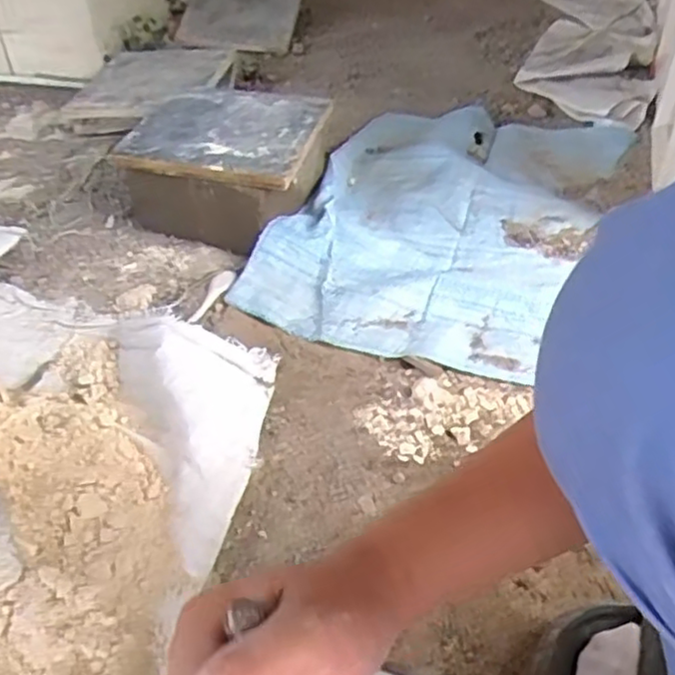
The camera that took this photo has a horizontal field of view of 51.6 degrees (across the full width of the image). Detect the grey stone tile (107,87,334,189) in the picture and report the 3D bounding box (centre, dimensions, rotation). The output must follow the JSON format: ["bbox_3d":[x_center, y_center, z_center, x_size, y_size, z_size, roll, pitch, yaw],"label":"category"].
[{"bbox_3d":[-0.153,-0.294,0.969,0.235,0.023,0.287,6,41,12],"label":"grey stone tile"}]

